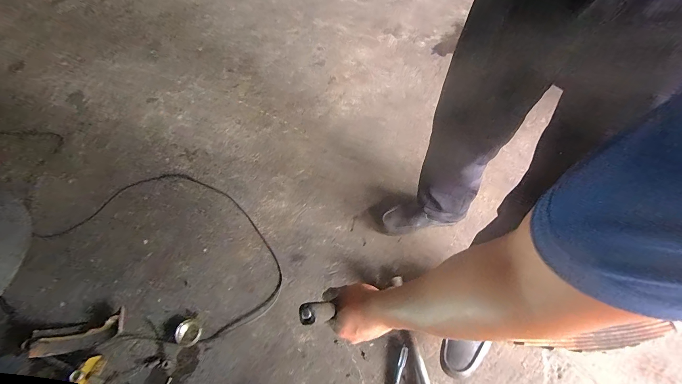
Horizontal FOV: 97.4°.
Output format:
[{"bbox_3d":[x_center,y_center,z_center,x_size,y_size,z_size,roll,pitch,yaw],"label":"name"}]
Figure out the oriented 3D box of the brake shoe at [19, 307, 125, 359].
[{"bbox_3d":[-0.796,0.436,0.915,0.247,0.080,0.086,-16,59,-7],"label":"brake shoe"}]

